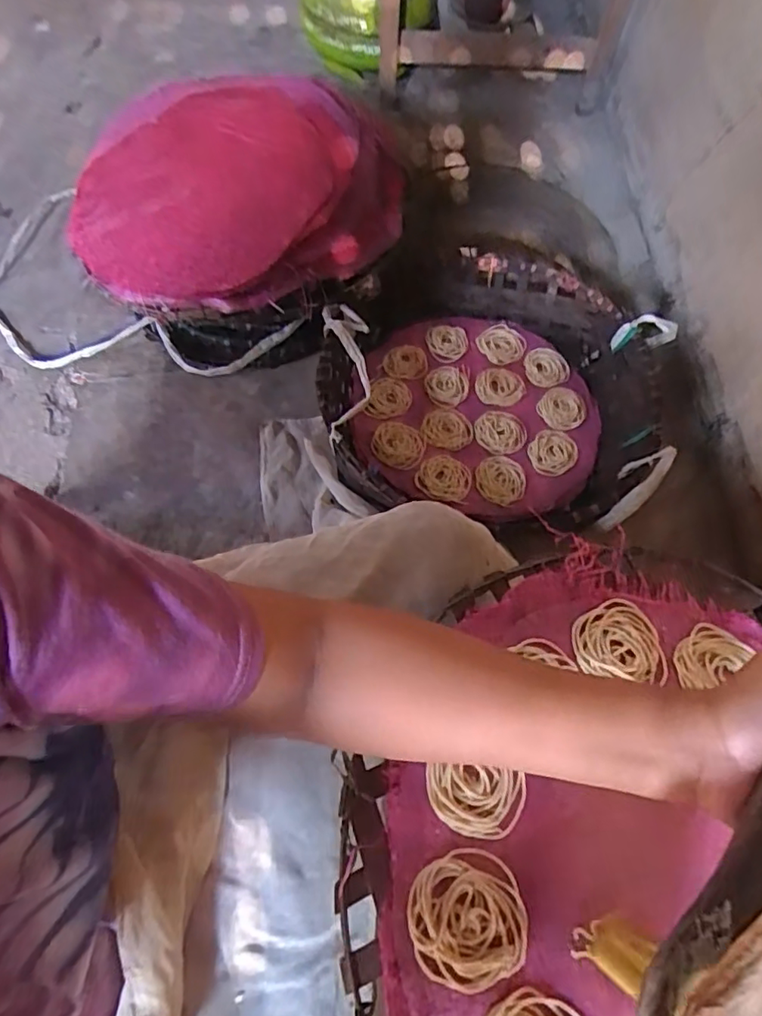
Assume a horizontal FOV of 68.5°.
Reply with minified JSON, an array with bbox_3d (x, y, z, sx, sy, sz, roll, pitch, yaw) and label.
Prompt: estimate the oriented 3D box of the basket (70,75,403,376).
[{"bbox_3d":[-0.192,-0.406,0.798,0.423,0.226,0.389,6,66,1],"label":"basket"}]

